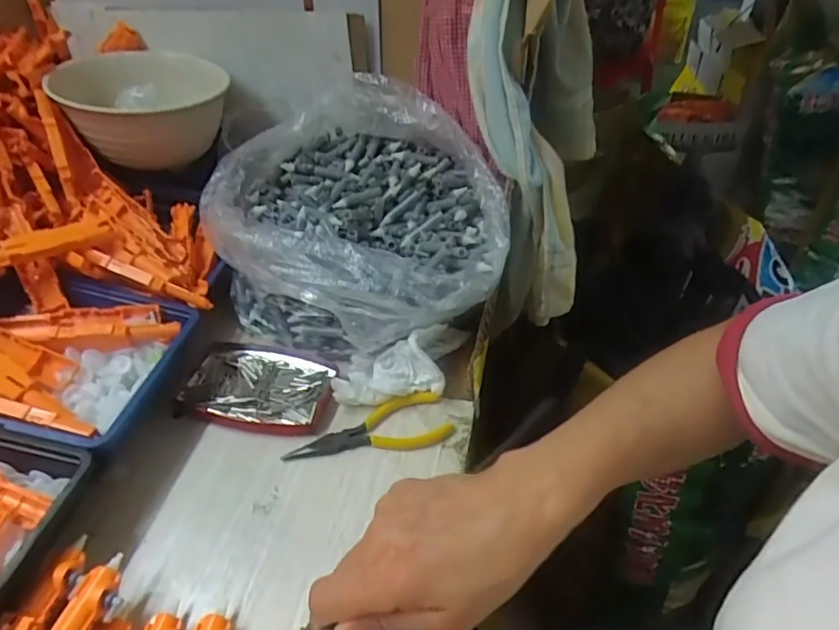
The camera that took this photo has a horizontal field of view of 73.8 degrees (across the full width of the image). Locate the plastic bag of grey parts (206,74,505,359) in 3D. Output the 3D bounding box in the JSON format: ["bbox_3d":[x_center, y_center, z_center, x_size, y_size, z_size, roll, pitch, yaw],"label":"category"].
[{"bbox_3d":[-0.068,-0.100,0.530,0.245,0.140,0.293,-13,42,-17],"label":"plastic bag of grey parts"}]

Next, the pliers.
[{"bbox_3d":[-0.037,0.093,0.428,0.125,0.011,0.044,-15,42,-19],"label":"pliers"}]

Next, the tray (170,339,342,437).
[{"bbox_3d":[-0.134,0.059,0.464,0.123,0.011,0.087,9,40,9],"label":"tray"}]

